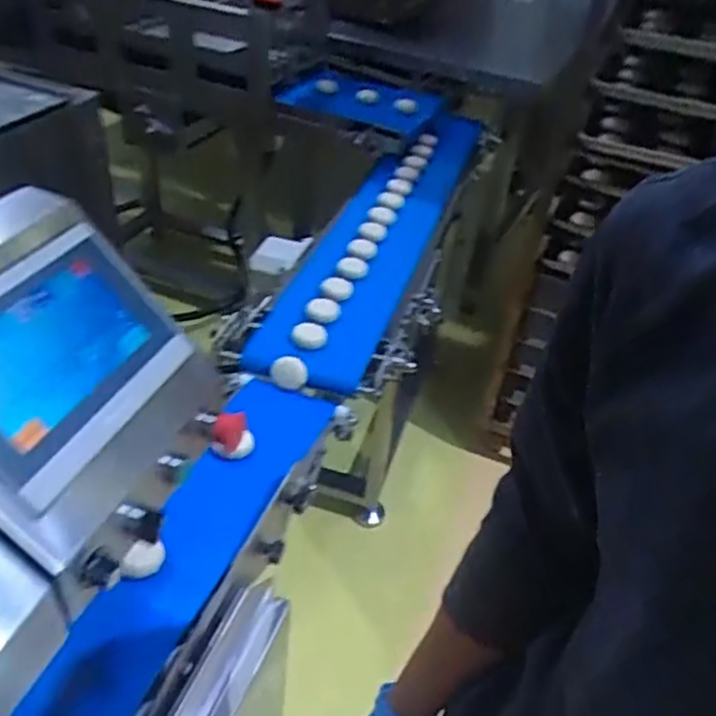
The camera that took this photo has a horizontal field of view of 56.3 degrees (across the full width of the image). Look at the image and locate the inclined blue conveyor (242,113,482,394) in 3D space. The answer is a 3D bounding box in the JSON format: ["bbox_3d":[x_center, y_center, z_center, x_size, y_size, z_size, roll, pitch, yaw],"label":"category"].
[{"bbox_3d":[0.052,-0.283,1.398,0.206,0.150,1.033,16,41,11],"label":"inclined blue conveyor"}]

